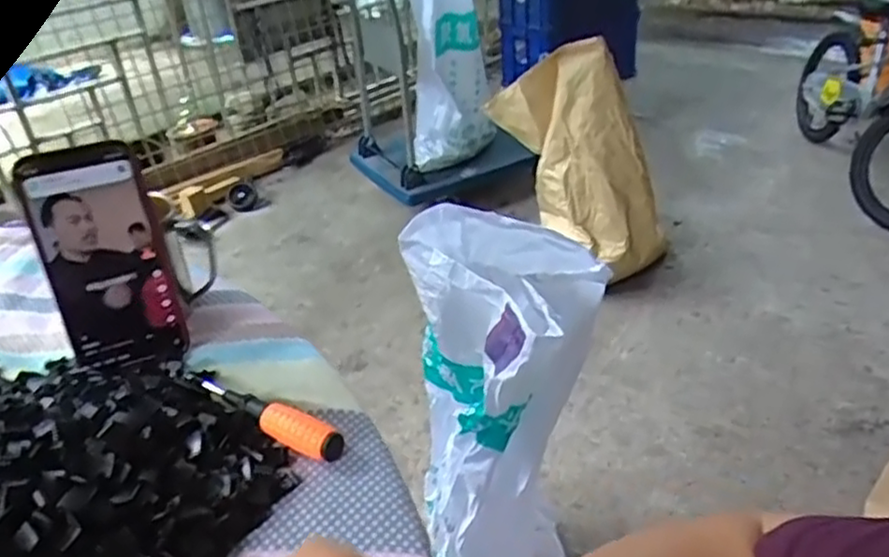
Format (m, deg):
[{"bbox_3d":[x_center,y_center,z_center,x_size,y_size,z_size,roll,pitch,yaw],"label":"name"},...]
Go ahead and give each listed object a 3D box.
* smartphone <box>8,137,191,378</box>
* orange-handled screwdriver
[{"bbox_3d":[-0.232,-0.012,0.488,0.076,0.156,0.007,-16,19,-16],"label":"smartphone"},{"bbox_3d":[-0.113,0.085,0.447,0.121,0.019,0.019,18,39,30],"label":"orange-handled screwdriver"}]

